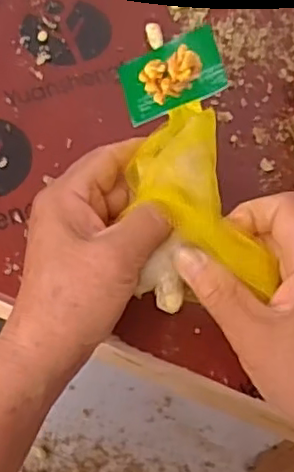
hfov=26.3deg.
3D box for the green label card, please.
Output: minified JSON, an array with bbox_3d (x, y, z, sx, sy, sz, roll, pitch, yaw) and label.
[{"bbox_3d":[0.015,-0.095,0.371,0.060,0.005,0.042,-19,74,16],"label":"green label card"}]

